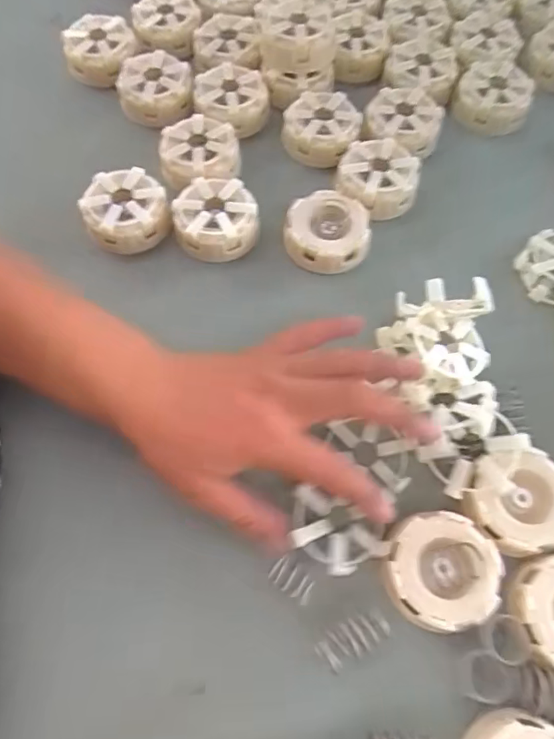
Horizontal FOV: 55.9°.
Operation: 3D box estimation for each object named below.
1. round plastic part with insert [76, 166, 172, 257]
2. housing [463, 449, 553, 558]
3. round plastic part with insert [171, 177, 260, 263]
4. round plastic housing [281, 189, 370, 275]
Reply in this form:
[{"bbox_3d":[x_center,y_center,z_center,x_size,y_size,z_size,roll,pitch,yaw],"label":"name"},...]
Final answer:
[{"bbox_3d":[-0.114,-0.118,0.396,0.061,0.032,0.056,0,67,0],"label":"round plastic part with insert"},{"bbox_3d":[0.143,0.077,0.303,0.060,0.017,0.055,0,67,0],"label":"housing"},{"bbox_3d":[-0.045,-0.114,0.392,0.061,0.024,0.055,6,67,2],"label":"round plastic part with insert"},{"bbox_3d":[0.038,-0.104,0.393,0.061,0.025,0.058,0,67,0],"label":"round plastic housing"}]

